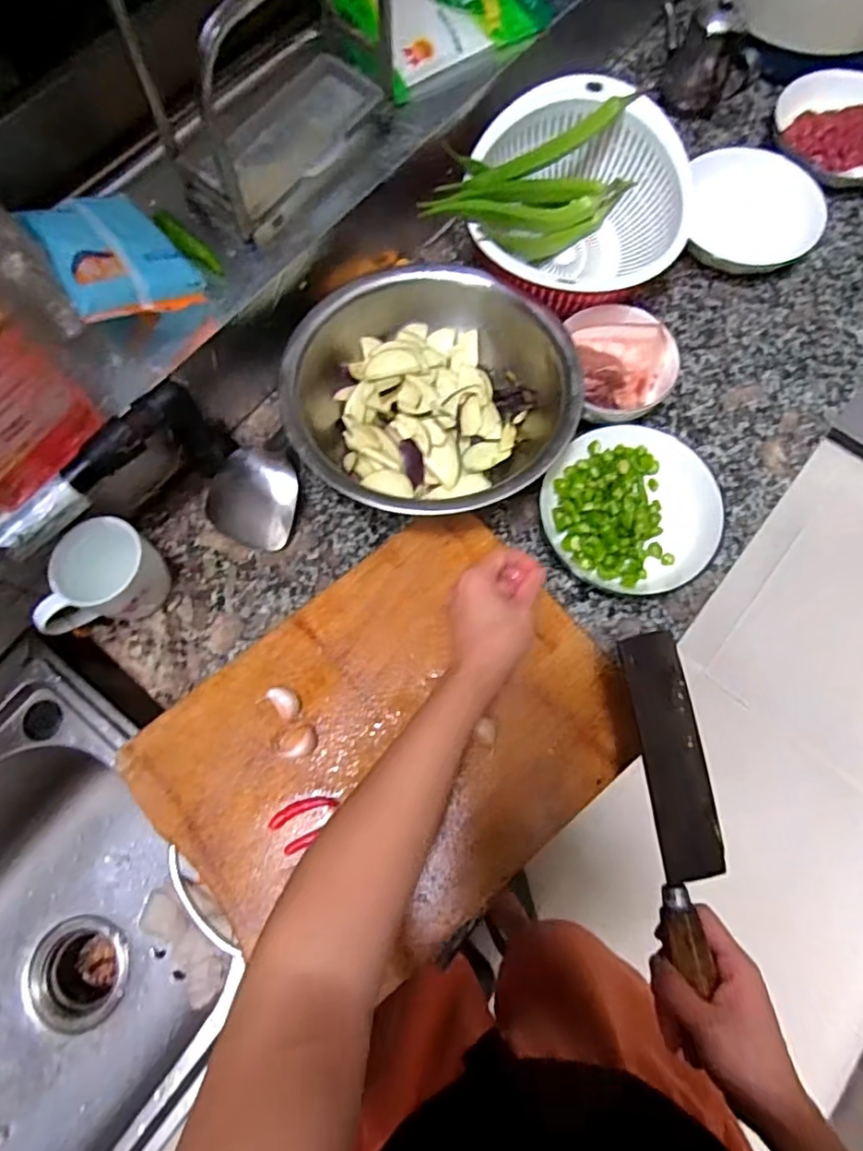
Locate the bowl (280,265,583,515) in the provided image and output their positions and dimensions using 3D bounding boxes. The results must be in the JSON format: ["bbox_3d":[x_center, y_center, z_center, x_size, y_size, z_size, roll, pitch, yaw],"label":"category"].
[{"bbox_3d":[0.000,-0.173,0.602,0.266,0.094,0.255,0,72,0],"label":"bowl"}]

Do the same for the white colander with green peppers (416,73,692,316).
[{"bbox_3d":[0.146,-0.390,0.651,0.247,0.099,0.230,-35,75,-10],"label":"white colander with green peppers"}]

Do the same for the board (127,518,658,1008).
[{"bbox_3d":[-0.029,0.148,0.535,0.384,0.031,0.295,-40,76,-11],"label":"board"}]

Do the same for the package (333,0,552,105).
[{"bbox_3d":[0.001,-0.578,0.624,0.225,0.056,0.124,-36,75,-10],"label":"package"}]

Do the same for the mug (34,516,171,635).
[{"bbox_3d":[-0.294,0.010,0.549,0.076,0.083,0.105,14,73,5],"label":"mug"}]

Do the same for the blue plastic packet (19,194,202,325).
[{"bbox_3d":[-0.266,-0.270,0.504,0.108,0.023,0.121,-36,88,-41],"label":"blue plastic packet"}]

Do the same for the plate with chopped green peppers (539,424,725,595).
[{"bbox_3d":[0.196,-0.065,0.590,0.166,0.038,0.157,0,72,0],"label":"plate with chopped green peppers"}]

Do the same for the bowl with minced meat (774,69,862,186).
[{"bbox_3d":[0.506,-0.543,0.729,0.159,0.041,0.136,-5,72,-1],"label":"bowl with minced meat"}]

